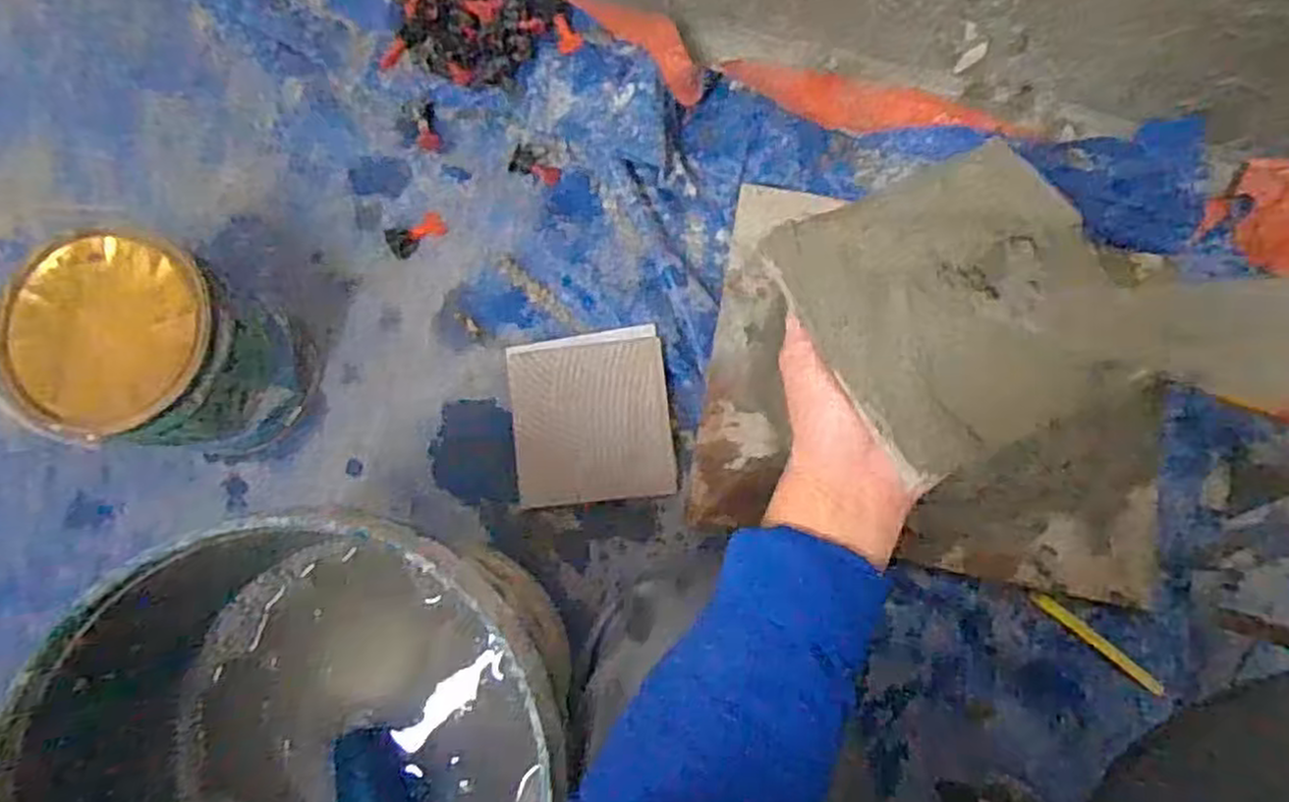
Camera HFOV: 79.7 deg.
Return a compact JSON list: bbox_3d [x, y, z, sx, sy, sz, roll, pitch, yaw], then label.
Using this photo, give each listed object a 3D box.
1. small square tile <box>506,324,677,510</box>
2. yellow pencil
[{"bbox_3d":[-0.051,0.015,0.736,0.148,0.023,0.158,-6,82,3],"label":"small square tile"},{"bbox_3d":[0.411,0.220,0.703,0.137,0.012,0.012,38,86,8],"label":"yellow pencil"}]

